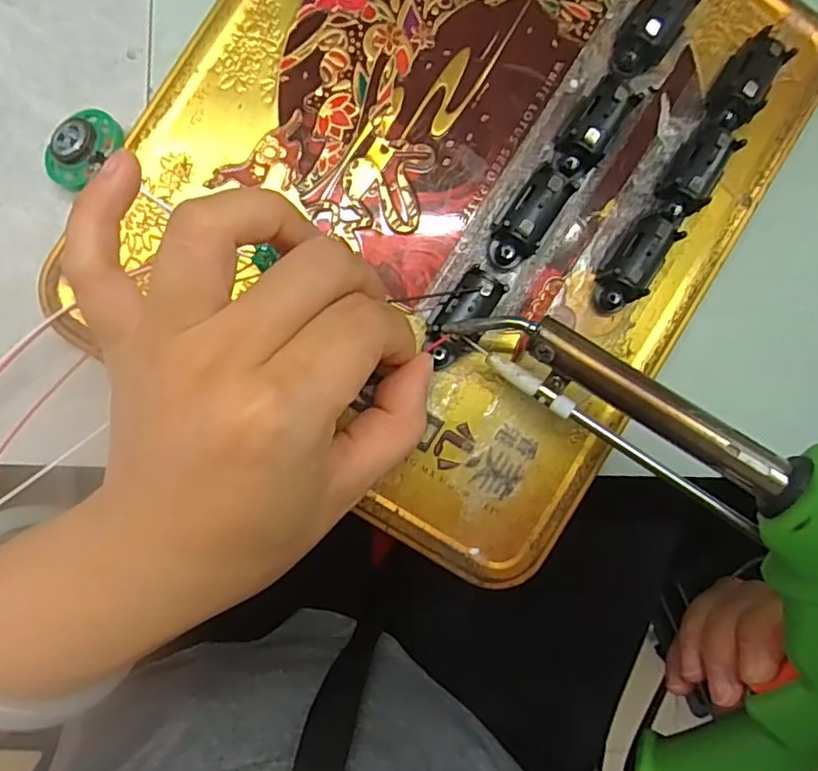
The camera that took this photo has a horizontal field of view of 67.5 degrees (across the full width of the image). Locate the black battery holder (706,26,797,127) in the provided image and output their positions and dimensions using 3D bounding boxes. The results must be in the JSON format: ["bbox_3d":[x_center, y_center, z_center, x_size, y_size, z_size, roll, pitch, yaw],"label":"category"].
[{"bbox_3d":[0.115,-0.104,0.210,0.016,0.014,0.033,33,88,-5],"label":"black battery holder"}]

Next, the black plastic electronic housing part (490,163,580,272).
[{"bbox_3d":[0.041,-0.056,0.203,0.016,0.014,0.037,37,88,-5],"label":"black plastic electronic housing part"}]

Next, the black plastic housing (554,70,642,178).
[{"bbox_3d":[0.061,-0.085,0.204,0.015,0.014,0.032,33,88,-5],"label":"black plastic housing"}]

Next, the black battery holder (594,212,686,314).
[{"bbox_3d":[0.076,-0.041,0.208,0.015,0.014,0.034,34,88,-5],"label":"black battery holder"}]

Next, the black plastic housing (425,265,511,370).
[{"bbox_3d":[0.018,-0.024,0.200,0.015,0.016,0.036,37,88,-3],"label":"black plastic housing"}]

